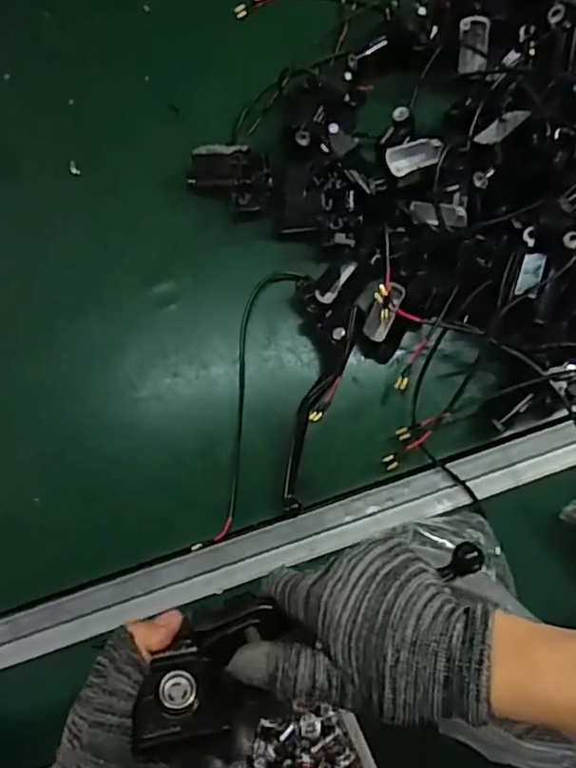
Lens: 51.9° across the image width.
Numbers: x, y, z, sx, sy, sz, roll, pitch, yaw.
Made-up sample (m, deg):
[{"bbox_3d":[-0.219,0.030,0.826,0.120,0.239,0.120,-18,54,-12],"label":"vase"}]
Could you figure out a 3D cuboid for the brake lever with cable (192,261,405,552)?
[{"bbox_3d":[0.008,0.019,0.509,0.140,0.047,0.273,18,82,1],"label":"brake lever with cable"}]

